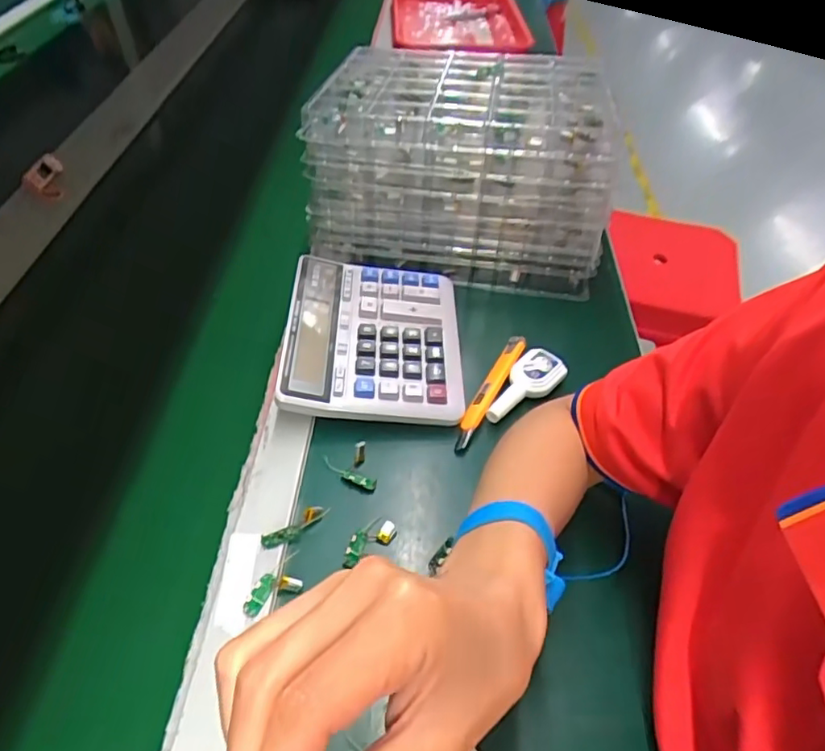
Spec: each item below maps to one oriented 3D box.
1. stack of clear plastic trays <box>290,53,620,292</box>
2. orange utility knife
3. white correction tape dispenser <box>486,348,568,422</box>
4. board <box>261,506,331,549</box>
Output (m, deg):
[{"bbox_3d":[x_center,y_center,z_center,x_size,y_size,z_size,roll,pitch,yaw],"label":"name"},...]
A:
[{"bbox_3d":[0.060,-0.240,0.659,0.306,0.158,0.233,10,48,6],"label":"stack of clear plastic trays"},{"bbox_3d":[0.069,0.013,0.525,0.017,0.019,0.134,23,50,17],"label":"orange utility knife"},{"bbox_3d":[0.098,0.011,0.523,0.039,0.021,0.089,34,54,25],"label":"white correction tape dispenser"},{"bbox_3d":[-0.085,0.110,0.431,0.051,0.010,0.013,-25,54,-24],"label":"board"}]

